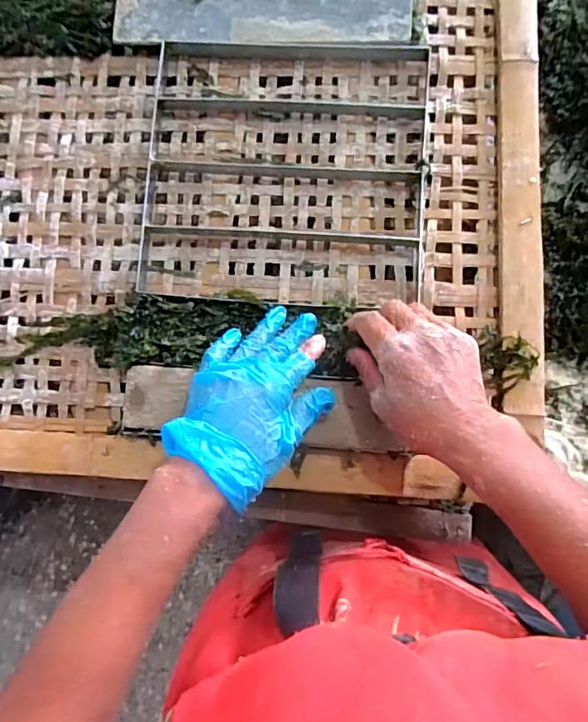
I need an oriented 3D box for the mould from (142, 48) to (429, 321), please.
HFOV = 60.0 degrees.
[{"bbox_3d":[-0.006,-0.168,0.451,0.249,0.025,0.246,4,84,3],"label":"mould"}]

